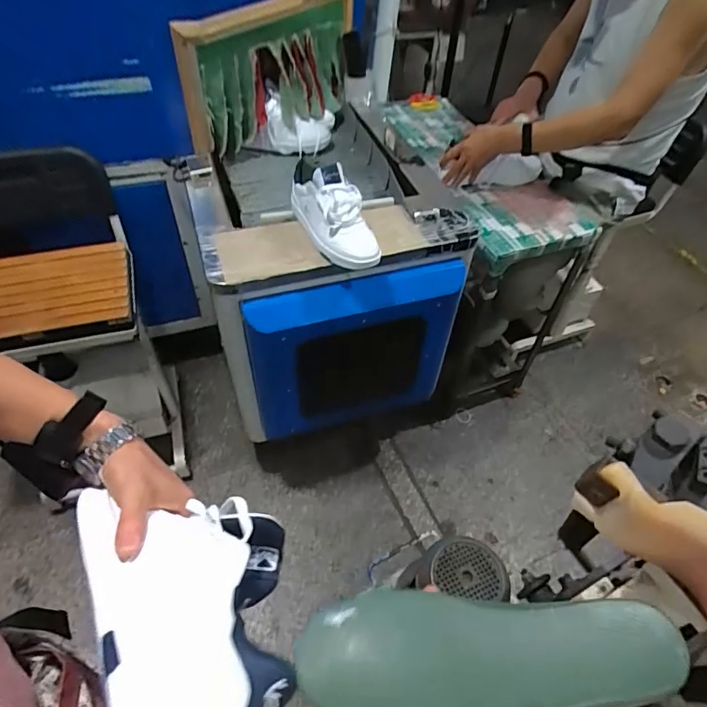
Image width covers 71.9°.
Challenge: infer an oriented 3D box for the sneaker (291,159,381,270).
[{"bbox_3d":[-0.043,-0.295,0.989,0.109,0.132,0.257,-21,53,-19],"label":"sneaker"}]

